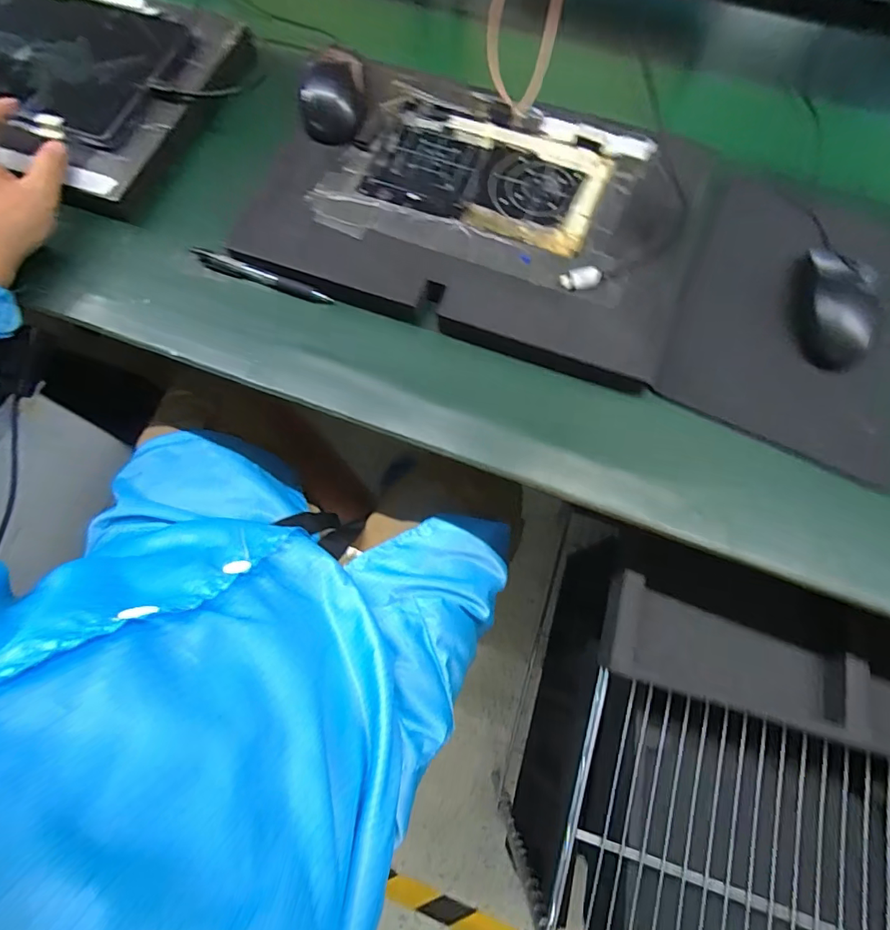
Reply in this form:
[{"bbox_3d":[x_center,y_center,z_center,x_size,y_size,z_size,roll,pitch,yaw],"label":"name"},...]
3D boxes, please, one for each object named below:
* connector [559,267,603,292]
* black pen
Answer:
[{"bbox_3d":[0.115,-0.156,0.396,0.035,0.010,0.015,-14,72,-5],"label":"connector"},{"bbox_3d":[-0.170,-0.172,0.432,0.139,0.014,0.011,20,72,7],"label":"black pen"}]

